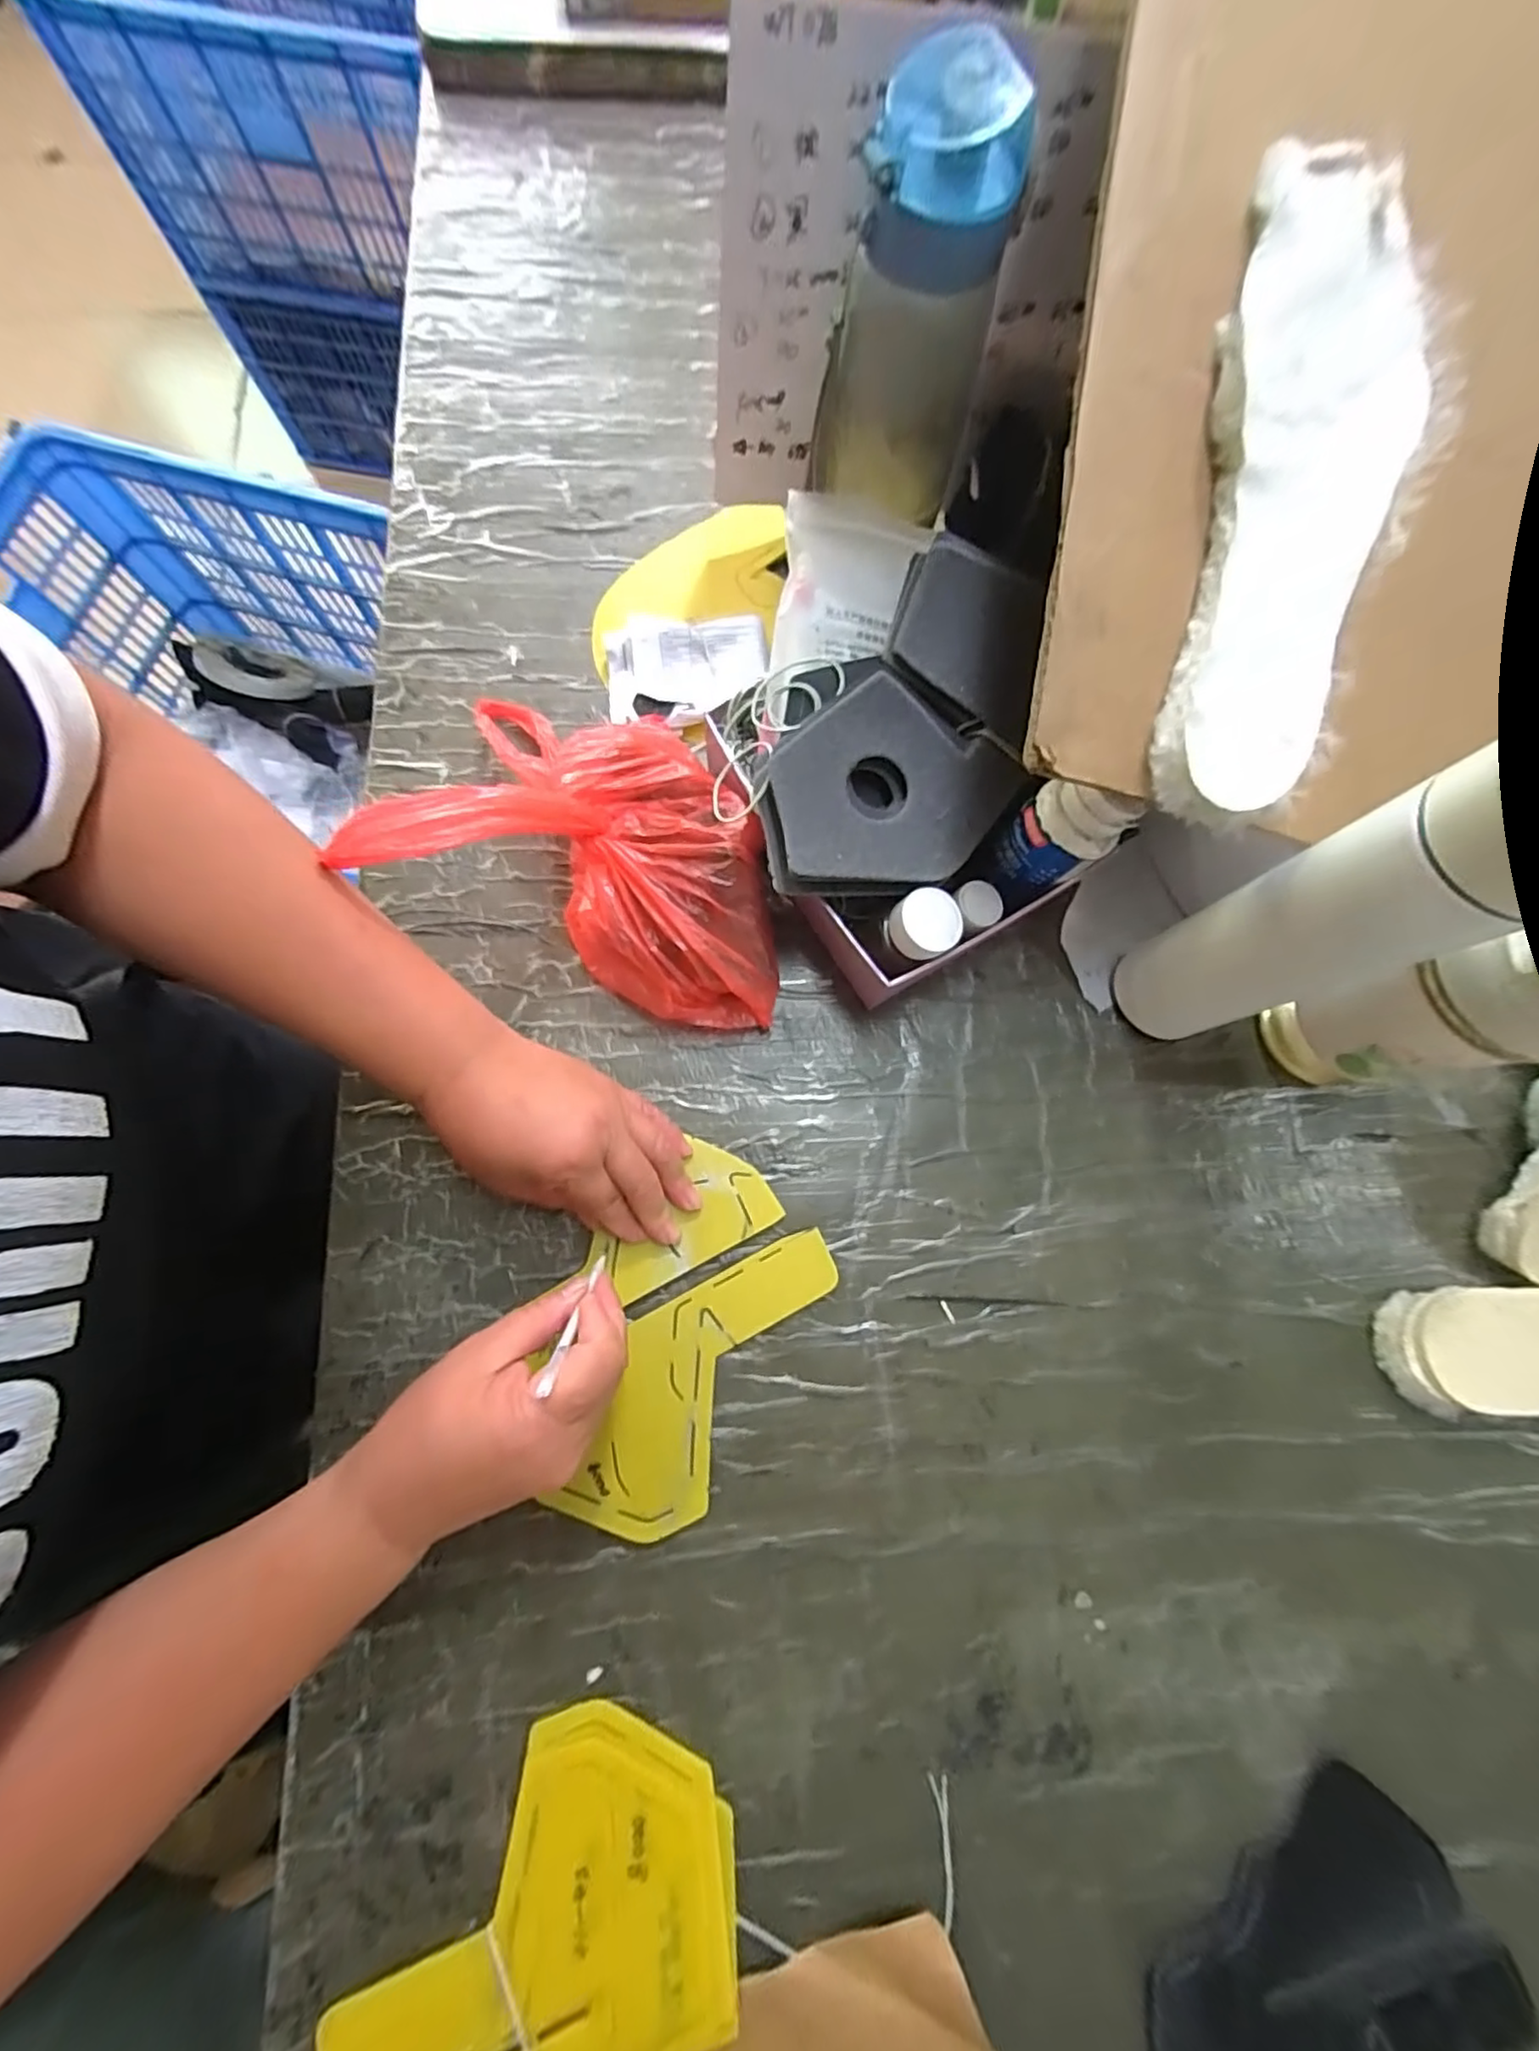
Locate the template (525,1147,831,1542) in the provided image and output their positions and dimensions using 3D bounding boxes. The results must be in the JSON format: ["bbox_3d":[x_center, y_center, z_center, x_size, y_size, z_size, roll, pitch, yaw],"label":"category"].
[{"bbox_3d":[-0.047,0.171,0.367,0.122,0.007,0.195,22,75,3],"label":"template"}]

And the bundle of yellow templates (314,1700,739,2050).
[{"bbox_3d":[-0.099,0.435,0.301,0.132,0.009,0.195,39,78,7],"label":"bundle of yellow templates"}]

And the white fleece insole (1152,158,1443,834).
[{"bbox_3d":[0.223,-0.220,0.281,0.089,0.019,0.260,12,93,1],"label":"white fleece insole"}]

